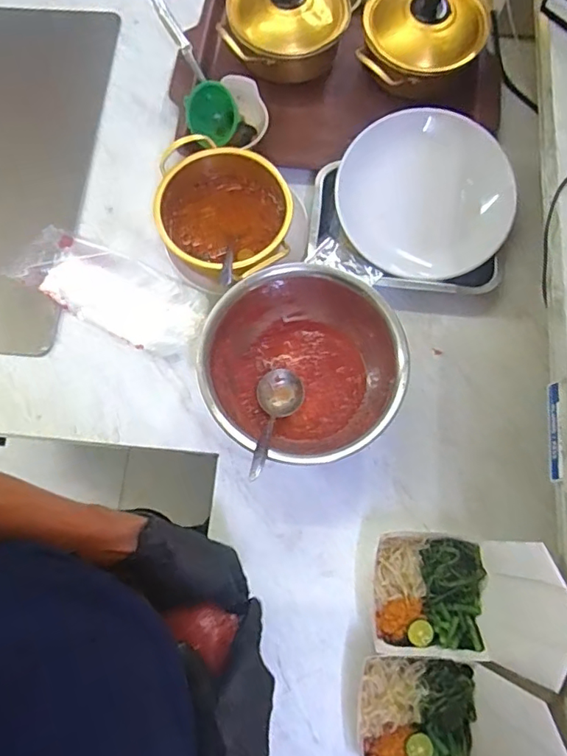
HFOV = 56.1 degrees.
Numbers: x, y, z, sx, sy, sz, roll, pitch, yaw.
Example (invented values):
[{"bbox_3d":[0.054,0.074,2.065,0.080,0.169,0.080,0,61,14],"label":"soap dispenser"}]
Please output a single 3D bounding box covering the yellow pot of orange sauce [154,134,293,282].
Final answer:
[{"bbox_3d":[-0.077,-0.215,0.711,0.178,0.077,0.172,0,75,1],"label":"yellow pot of orange sauce"}]

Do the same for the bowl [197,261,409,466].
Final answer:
[{"bbox_3d":[0.026,-0.012,0.649,0.219,0.094,0.226,0,75,1],"label":"bowl"}]

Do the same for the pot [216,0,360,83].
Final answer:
[{"bbox_3d":[0.013,-0.529,0.780,0.196,0.115,0.159,3,75,2],"label":"pot"}]

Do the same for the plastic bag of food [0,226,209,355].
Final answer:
[{"bbox_3d":[-0.231,-0.121,0.720,0.258,0.035,0.110,27,77,8],"label":"plastic bag of food"}]

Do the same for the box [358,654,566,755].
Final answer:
[{"bbox_3d":[0.162,0.355,0.516,0.162,0.166,0.129,3,75,2],"label":"box"}]

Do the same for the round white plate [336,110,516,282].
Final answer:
[{"bbox_3d":[0.180,-0.238,0.698,0.207,0.022,0.217,2,97,17],"label":"round white plate"}]

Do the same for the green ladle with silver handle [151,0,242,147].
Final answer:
[{"bbox_3d":[-0.136,-0.426,0.757,0.071,0.065,0.238,-29,78,-5],"label":"green ladle with silver handle"}]

